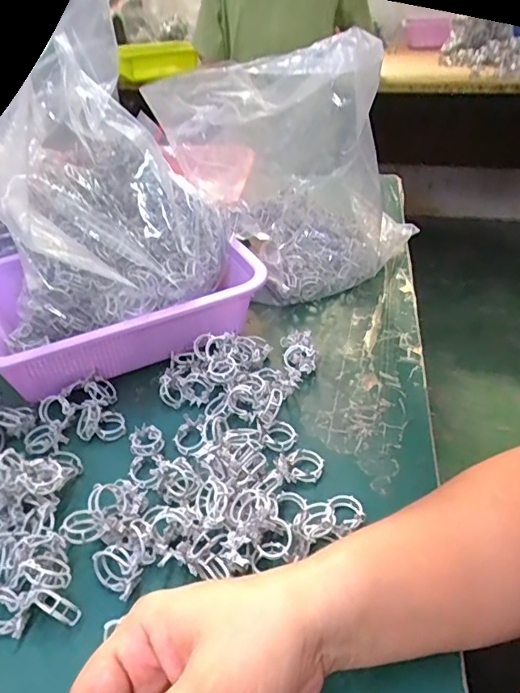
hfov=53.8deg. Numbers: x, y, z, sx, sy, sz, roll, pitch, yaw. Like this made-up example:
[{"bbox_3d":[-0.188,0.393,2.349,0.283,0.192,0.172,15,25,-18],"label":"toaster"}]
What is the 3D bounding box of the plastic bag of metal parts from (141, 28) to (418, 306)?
[{"bbox_3d":[0.034,-0.212,0.570,0.225,0.245,0.199,25,45,32],"label":"plastic bag of metal parts"}]

